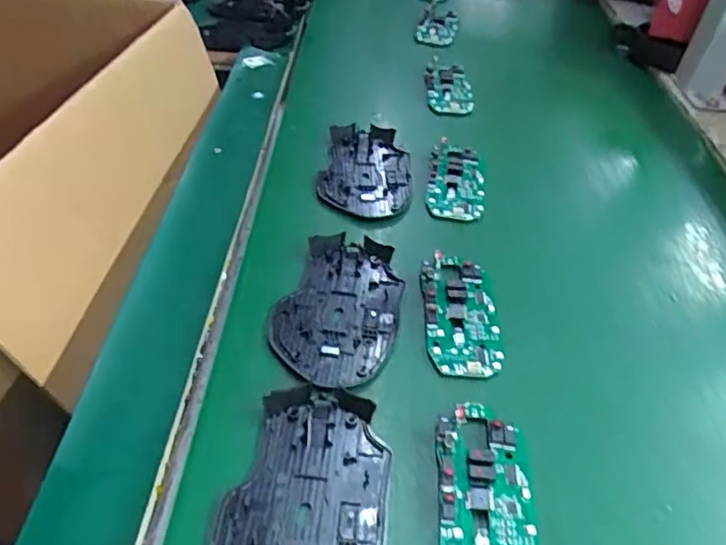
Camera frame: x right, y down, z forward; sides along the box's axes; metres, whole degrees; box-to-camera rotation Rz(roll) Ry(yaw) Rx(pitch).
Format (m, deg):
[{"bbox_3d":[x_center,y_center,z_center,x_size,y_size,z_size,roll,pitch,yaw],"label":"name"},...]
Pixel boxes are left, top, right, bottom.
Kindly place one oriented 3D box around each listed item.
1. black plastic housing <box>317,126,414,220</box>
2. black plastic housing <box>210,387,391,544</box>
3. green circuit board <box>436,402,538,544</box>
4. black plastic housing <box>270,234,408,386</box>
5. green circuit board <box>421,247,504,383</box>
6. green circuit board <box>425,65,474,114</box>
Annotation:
[{"bbox_3d":[0.003,-0.085,0.476,0.073,0.017,0.107,5,48,3],"label":"black plastic housing"},{"bbox_3d":[-0.026,0.108,0.270,0.072,0.006,0.116,12,49,9],"label":"black plastic housing"},{"bbox_3d":[0.059,0.109,0.275,0.044,0.010,0.093,3,48,1],"label":"green circuit board"},{"bbox_3d":[-0.013,0.019,0.355,0.071,0.008,0.112,16,49,13],"label":"black plastic housing"},{"bbox_3d":[0.061,0.023,0.359,0.045,0.007,0.093,0,48,-1],"label":"green circuit board"},{"bbox_3d":[0.088,-0.186,0.581,0.047,0.009,0.078,-1,48,-2],"label":"green circuit board"}]

